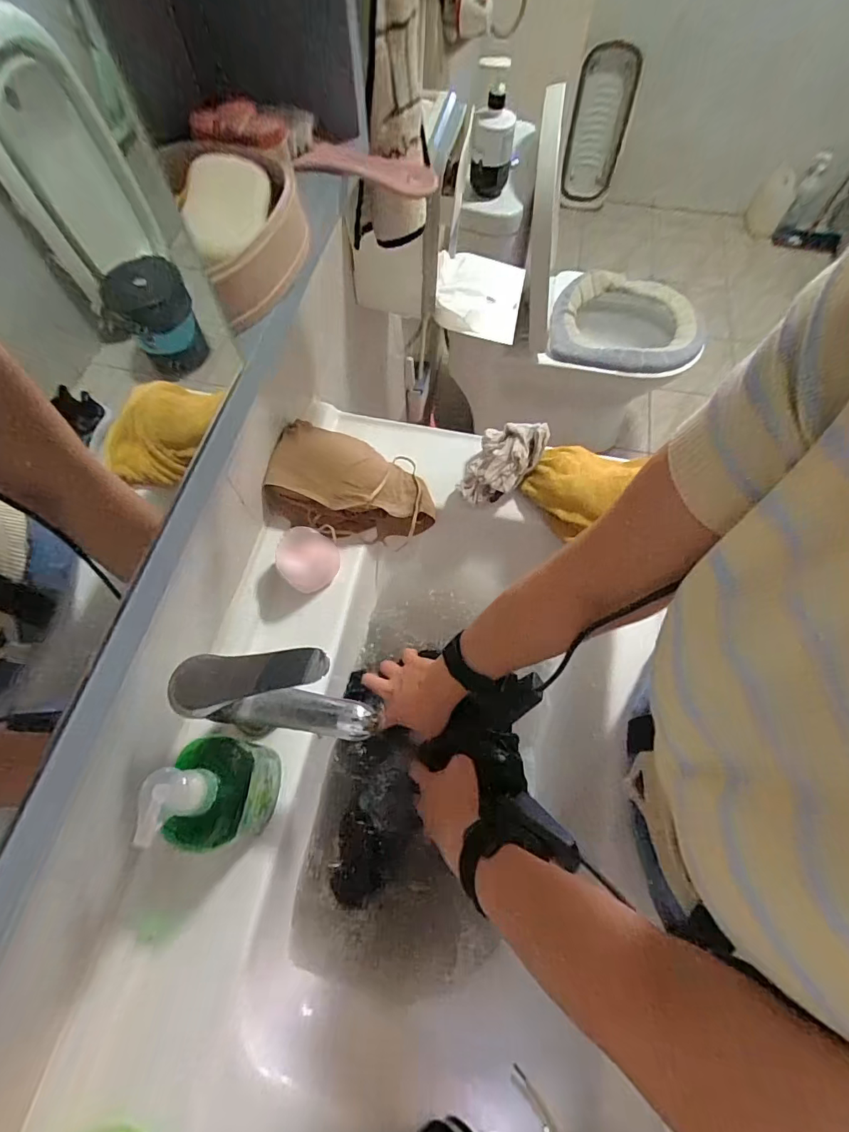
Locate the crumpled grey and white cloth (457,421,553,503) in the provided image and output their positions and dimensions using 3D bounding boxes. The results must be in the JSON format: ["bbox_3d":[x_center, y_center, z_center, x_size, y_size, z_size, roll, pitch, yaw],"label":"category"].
[{"bbox_3d":[0.093,-0.126,0.587,0.072,0.070,0.113,32,69,14],"label":"crumpled grey and white cloth"}]

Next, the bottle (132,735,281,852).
[{"bbox_3d":[-0.164,0.180,0.376,0.058,0.138,0.082,3,65,1],"label":"bottle"}]

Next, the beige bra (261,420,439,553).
[{"bbox_3d":[-0.082,-0.095,0.577,0.190,0.098,0.117,9,65,4],"label":"beige bra"}]

